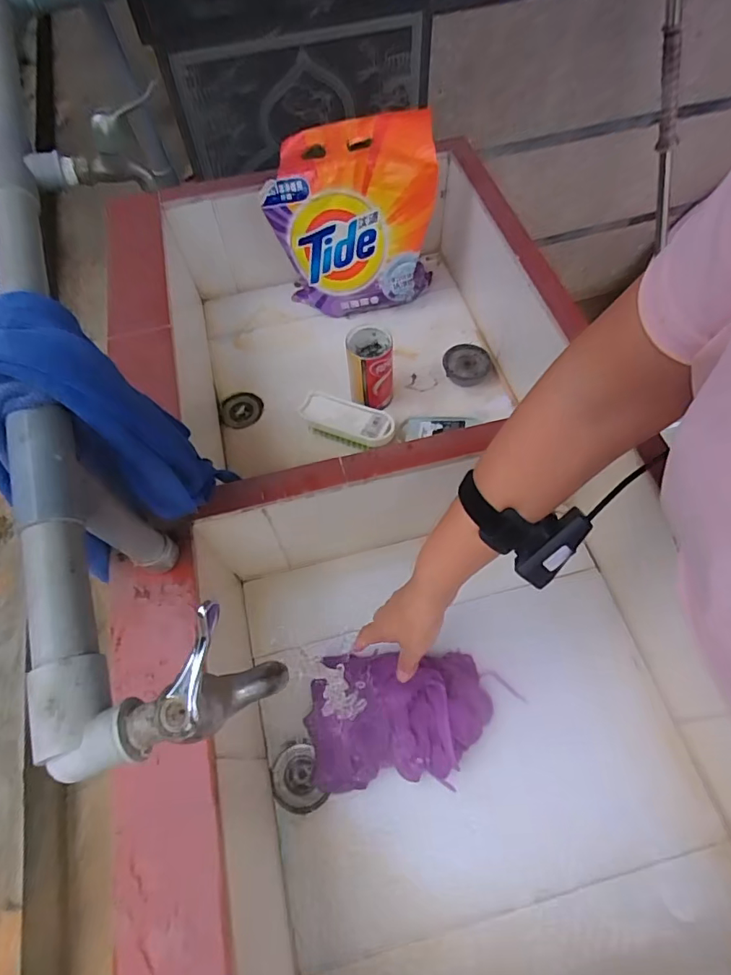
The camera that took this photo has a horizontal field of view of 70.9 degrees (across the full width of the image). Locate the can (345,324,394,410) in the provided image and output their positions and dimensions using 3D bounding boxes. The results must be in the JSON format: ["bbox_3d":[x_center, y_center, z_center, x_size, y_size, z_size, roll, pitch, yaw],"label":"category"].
[{"bbox_3d":[0.007,-0.170,0.758,0.063,0.111,0.074,-4,61,-1],"label":"can"}]

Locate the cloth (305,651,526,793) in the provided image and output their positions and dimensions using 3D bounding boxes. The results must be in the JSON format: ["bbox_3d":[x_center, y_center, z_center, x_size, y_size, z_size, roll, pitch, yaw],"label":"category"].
[{"bbox_3d":[0.042,0.248,0.559,0.205,0.065,0.134,-1,61,1],"label":"cloth"}]

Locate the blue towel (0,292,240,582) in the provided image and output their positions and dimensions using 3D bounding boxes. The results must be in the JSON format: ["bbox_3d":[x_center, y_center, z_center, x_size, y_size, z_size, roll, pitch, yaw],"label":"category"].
[{"bbox_3d":[-0.207,-0.030,0.423,0.105,0.237,0.122,7,61,5],"label":"blue towel"}]

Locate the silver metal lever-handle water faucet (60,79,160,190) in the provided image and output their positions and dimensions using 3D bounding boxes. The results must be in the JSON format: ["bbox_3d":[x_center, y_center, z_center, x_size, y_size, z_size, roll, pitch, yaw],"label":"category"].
[{"bbox_3d":[-0.222,-0.304,0.464,0.104,0.066,0.025,-38,67,-18],"label":"silver metal lever-handle water faucet"}]

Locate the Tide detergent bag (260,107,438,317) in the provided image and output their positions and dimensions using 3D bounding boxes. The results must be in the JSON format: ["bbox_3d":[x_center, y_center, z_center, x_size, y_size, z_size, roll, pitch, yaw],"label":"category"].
[{"bbox_3d":[-0.015,-0.398,0.793,0.246,0.263,0.091,-11,61,-5],"label":"Tide detergent bag"}]

